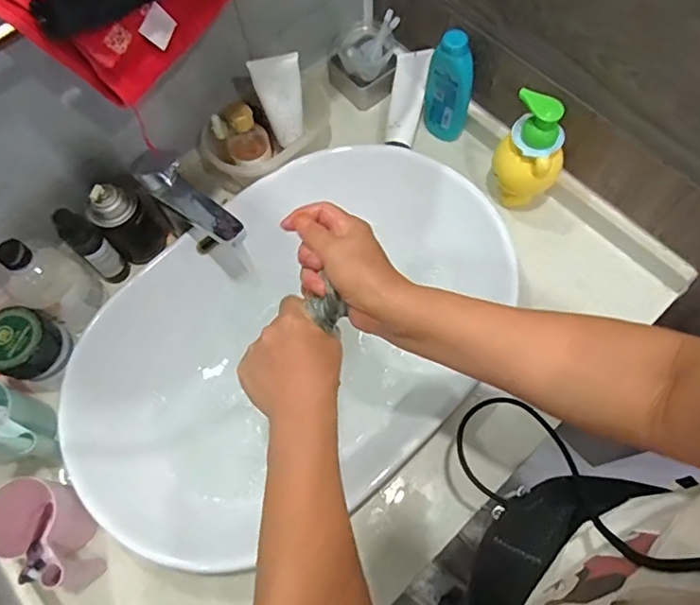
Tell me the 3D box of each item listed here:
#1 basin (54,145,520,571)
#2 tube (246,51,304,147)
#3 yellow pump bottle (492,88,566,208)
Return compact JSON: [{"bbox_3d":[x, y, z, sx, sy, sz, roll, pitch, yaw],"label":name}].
[{"bbox_3d":[-0.071,0.040,0.686,0.568,0.121,0.382,-34,70,-12],"label":"basin"},{"bbox_3d":[-0.088,-0.258,0.695,0.057,0.131,0.028,-16,68,-5],"label":"tube"},{"bbox_3d":[0.229,-0.189,0.678,0.080,0.154,0.066,36,73,15],"label":"yellow pump bottle"}]

